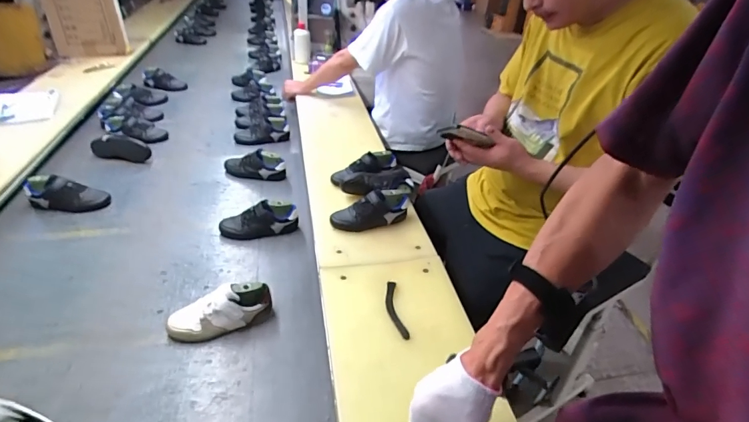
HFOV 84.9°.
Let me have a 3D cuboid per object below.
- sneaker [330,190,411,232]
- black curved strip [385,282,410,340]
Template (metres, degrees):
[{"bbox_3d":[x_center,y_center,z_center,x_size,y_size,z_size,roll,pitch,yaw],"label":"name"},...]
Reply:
[{"bbox_3d":[-0.003,-0.014,0.979,0.213,0.073,0.097,-19,41,-13],"label":"sneaker"},{"bbox_3d":[0.038,0.188,0.790,0.029,0.008,0.137,-2,35,-11],"label":"black curved strip"}]

